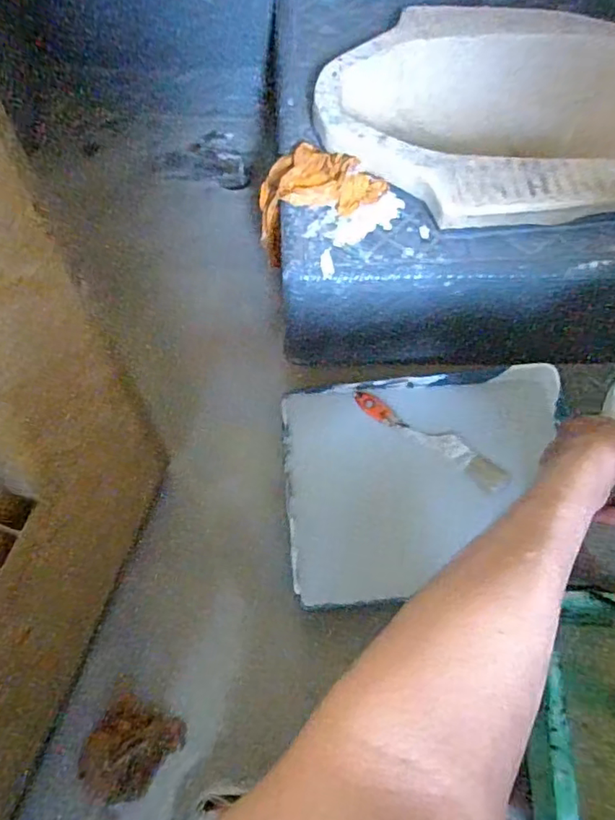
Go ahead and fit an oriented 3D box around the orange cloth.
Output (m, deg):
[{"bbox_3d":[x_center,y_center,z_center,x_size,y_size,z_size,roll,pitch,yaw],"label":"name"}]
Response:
[{"bbox_3d":[0.016,-0.261,0.736,0.160,0.137,0.090,14,64,5],"label":"orange cloth"}]

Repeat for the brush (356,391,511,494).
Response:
[{"bbox_3d":[0.158,0.038,0.719,0.213,0.025,0.036,32,67,14],"label":"brush"}]

